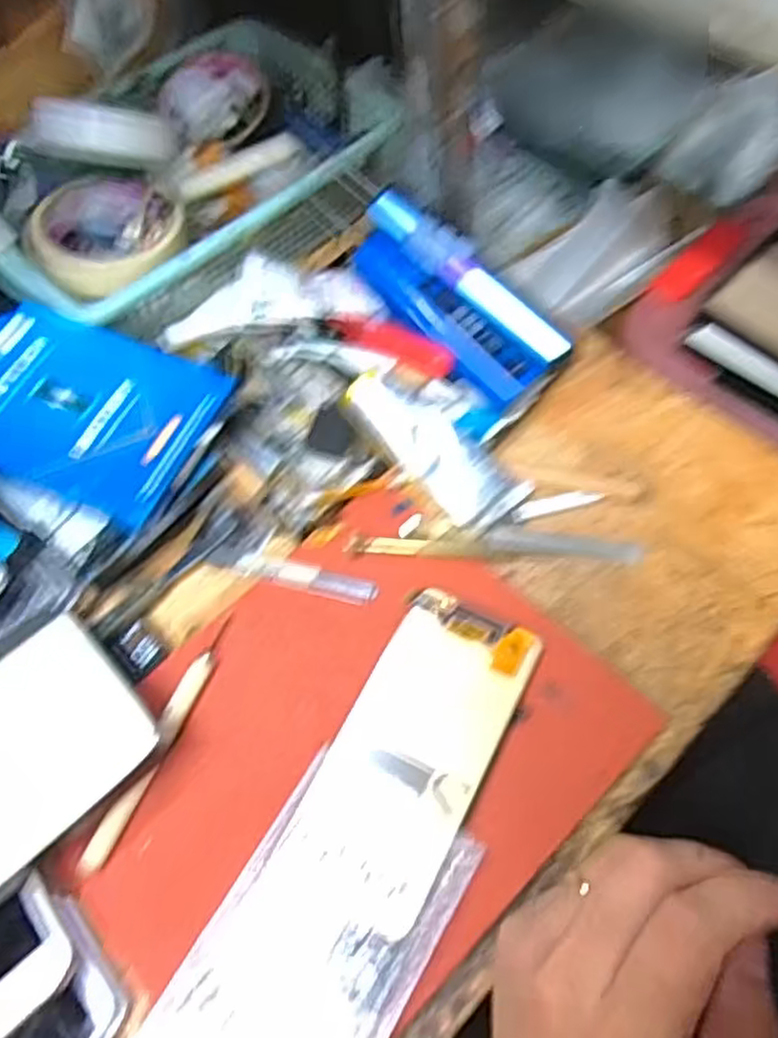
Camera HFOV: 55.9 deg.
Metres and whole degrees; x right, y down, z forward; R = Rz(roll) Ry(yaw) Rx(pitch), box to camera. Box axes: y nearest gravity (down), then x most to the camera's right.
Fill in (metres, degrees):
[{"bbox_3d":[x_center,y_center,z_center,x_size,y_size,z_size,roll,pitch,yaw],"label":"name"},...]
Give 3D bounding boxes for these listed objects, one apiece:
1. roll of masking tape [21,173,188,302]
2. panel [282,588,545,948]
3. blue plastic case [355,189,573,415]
[{"bbox_3d":[-0.183,-0.186,0.474,0.098,0.034,0.098,-2,61,3],"label":"roll of masking tape"},{"bbox_3d":[0.013,0.109,0.353,0.072,0.007,0.152,24,63,15],"label":"panel"},{"bbox_3d":[0.041,-0.140,0.452,0.070,0.047,0.153,-41,80,-17],"label":"blue plastic case"}]

